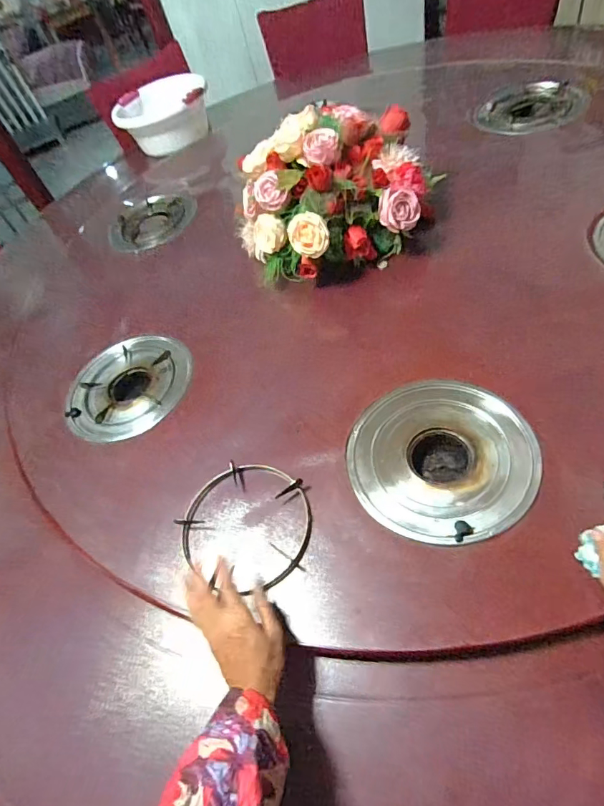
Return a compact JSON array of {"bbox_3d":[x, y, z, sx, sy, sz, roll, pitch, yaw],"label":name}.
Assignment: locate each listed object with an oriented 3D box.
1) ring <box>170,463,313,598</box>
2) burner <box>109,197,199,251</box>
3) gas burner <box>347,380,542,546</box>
[{"bbox_3d":[-0.081,0.170,0.645,0.196,0.020,0.180,-7,54,10],"label":"ring"},{"bbox_3d":[-0.424,-0.487,1.233,0.232,0.033,0.211,9,61,16],"label":"burner"},{"bbox_3d":[0.201,0.085,0.663,0.245,0.052,0.253,-8,55,12],"label":"gas burner"}]

